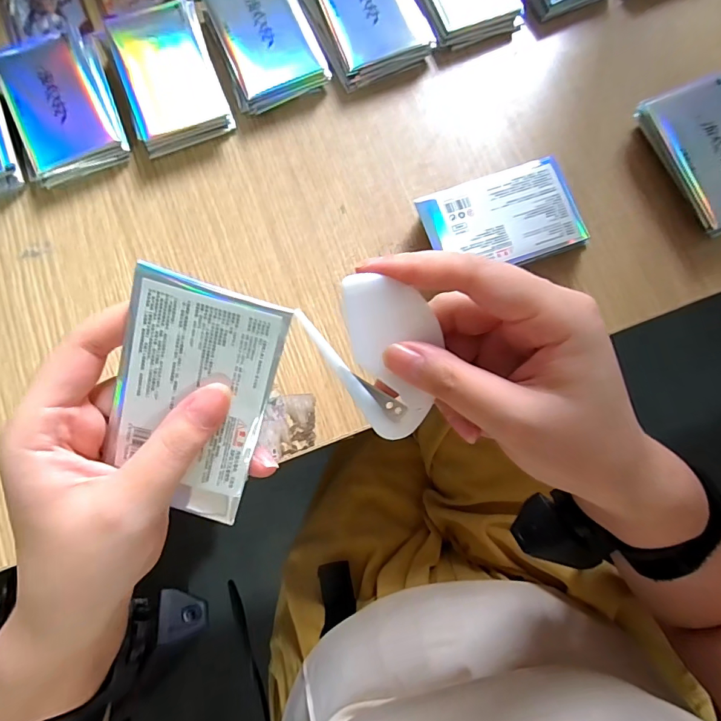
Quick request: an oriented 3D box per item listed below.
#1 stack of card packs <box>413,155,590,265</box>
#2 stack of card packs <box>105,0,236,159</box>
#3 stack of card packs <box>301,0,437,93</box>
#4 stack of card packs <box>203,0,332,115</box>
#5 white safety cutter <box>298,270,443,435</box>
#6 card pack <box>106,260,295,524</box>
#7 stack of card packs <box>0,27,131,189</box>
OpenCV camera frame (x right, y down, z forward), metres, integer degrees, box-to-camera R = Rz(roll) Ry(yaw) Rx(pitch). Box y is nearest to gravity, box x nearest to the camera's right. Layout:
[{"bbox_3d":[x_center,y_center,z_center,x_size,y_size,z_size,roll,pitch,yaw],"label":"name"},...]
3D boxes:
[{"bbox_3d":[0.090,-0.088,0.280,0.096,0.024,0.065,-21,80,-3],"label":"stack of card packs"},{"bbox_3d":[-0.134,-0.198,0.300,0.064,0.024,0.092,-20,80,-3],"label":"stack of card packs"},{"bbox_3d":[0.001,-0.251,0.310,0.073,0.021,0.098,-24,80,-4],"label":"stack of card packs"},{"bbox_3d":[-0.070,-0.232,0.307,0.065,0.024,0.097,-22,80,-3],"label":"stack of card packs"},{"bbox_3d":[0.011,-0.002,0.177,0.045,0.010,0.070,-34,114,-2],"label":"white safety cutter"},{"bbox_3d":[-0.067,0.016,0.169,0.057,0.004,0.093,17,104,-4],"label":"card pack"},{"bbox_3d":[-0.205,-0.174,0.295,0.068,0.023,0.093,-19,80,-3],"label":"stack of card packs"}]

